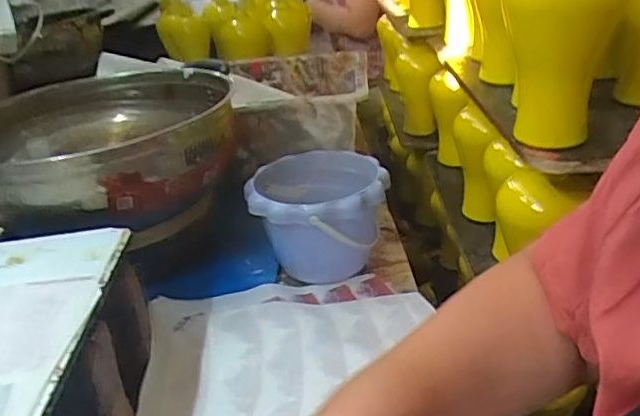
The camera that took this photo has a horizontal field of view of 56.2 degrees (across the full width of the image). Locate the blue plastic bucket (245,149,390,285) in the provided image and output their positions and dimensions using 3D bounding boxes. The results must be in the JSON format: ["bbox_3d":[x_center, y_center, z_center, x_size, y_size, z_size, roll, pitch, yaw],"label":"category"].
[{"bbox_3d":[0.003,0.014,0.717,0.151,0.114,0.152,-3,26,1],"label":"blue plastic bucket"}]

